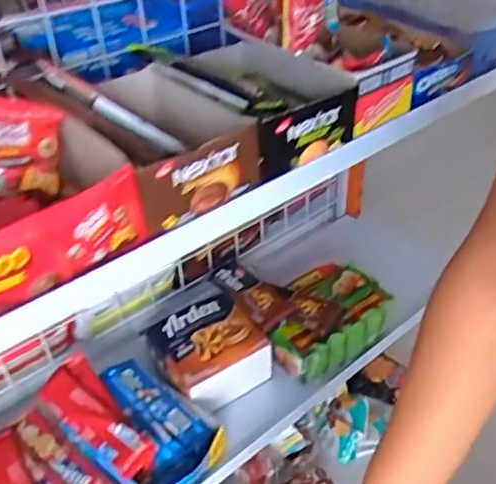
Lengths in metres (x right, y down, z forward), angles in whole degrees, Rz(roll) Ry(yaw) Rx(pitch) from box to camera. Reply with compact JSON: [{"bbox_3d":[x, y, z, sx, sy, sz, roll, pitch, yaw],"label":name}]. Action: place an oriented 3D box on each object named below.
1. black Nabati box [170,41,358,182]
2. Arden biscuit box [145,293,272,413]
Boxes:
[{"bbox_3d":[0.006,-0.155,0.603,0.131,0.077,0.182,-30,46,-29],"label":"black Nabati box"},{"bbox_3d":[-0.056,0.165,0.850,0.143,0.088,0.132,-21,42,-21],"label":"Arden biscuit box"}]

